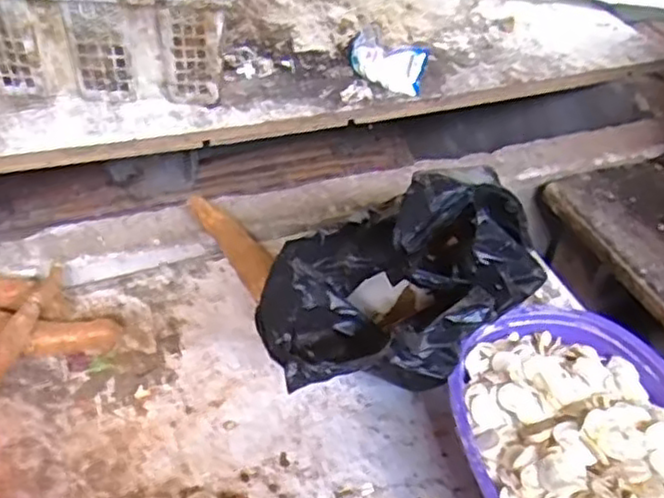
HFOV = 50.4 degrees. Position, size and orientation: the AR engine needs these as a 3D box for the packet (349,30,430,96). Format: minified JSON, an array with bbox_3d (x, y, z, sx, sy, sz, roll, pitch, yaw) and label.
[{"bbox_3d":[0.082,-0.284,1.068,0.129,0.057,0.059,28,46,26],"label":"packet"}]

